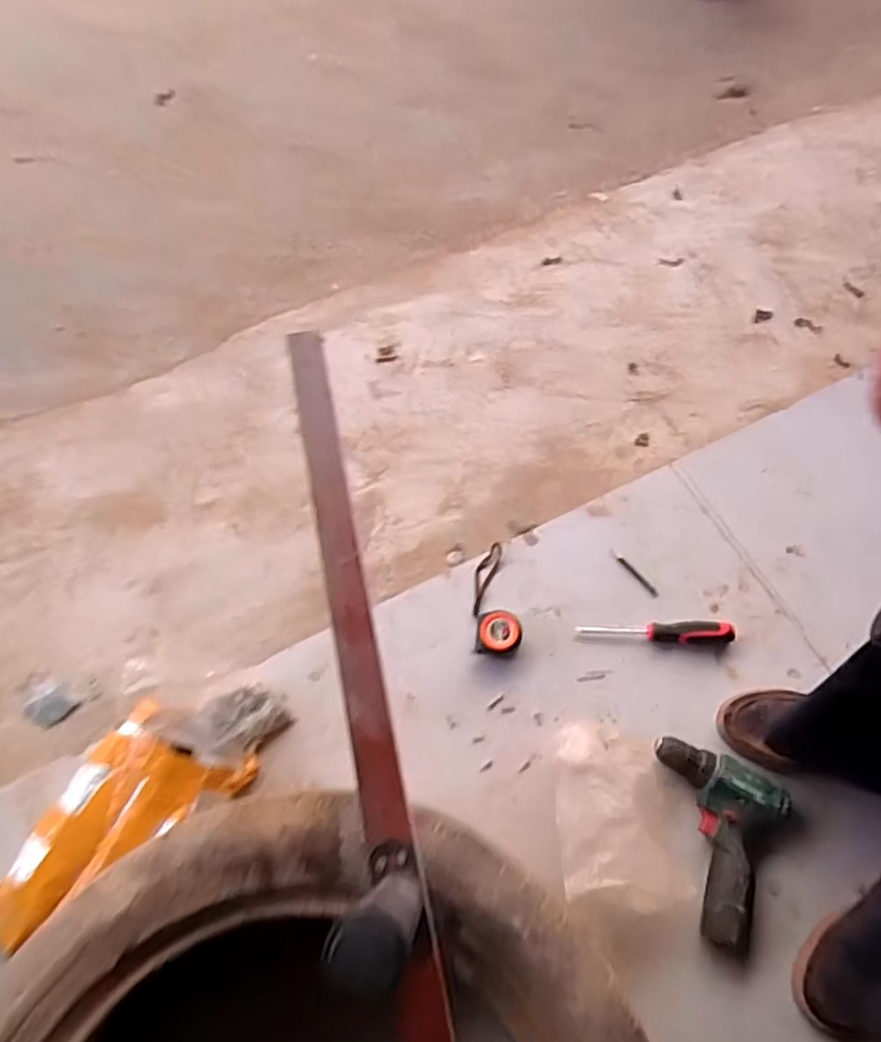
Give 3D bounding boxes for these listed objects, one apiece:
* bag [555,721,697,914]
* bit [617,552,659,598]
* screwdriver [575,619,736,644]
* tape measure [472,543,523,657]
[{"bbox_3d":[0.215,0.342,0.749,0.159,0.075,0.195,7,65,4],"label":"bag"},{"bbox_3d":[0.285,0.079,0.920,0.012,0.009,0.079,-36,69,-15],"label":"bit"},{"bbox_3d":[0.295,0.152,0.870,0.205,0.025,0.034,-2,65,0],"label":"screwdriver"},{"bbox_3d":[0.079,0.103,0.889,0.062,0.032,0.164,2,65,1],"label":"tape measure"}]

